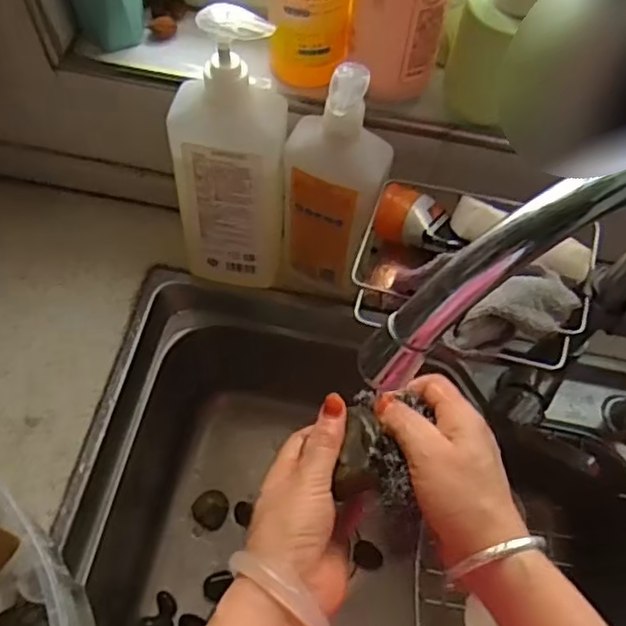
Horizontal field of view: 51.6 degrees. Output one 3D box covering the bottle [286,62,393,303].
[{"bbox_3d":[0.016,-0.105,0.577,0.088,0.252,0.056,22,63,7],"label":"bottle"}]

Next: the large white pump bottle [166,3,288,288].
[{"bbox_3d":[-0.073,-0.120,0.573,0.093,0.289,0.063,4,63,-2],"label":"large white pump bottle"}]

